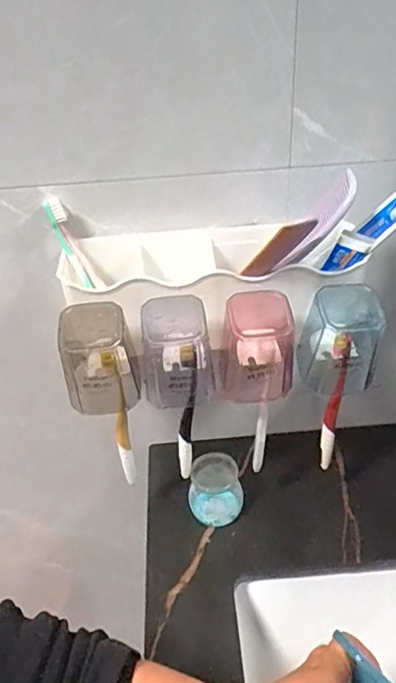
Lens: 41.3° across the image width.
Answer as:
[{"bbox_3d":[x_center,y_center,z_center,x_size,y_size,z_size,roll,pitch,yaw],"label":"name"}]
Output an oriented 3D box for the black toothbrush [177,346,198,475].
[{"bbox_3d":[-0.011,0.078,0.541,0.024,0.177,0.014,-1,37,1],"label":"black toothbrush"}]

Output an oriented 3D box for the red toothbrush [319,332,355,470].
[{"bbox_3d":[0.141,0.066,0.546,0.018,0.173,0.018,8,38,14],"label":"red toothbrush"}]

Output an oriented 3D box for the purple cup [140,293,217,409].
[{"bbox_3d":[-0.018,0.015,0.485,0.066,0.105,0.049,-4,37,-3],"label":"purple cup"}]

